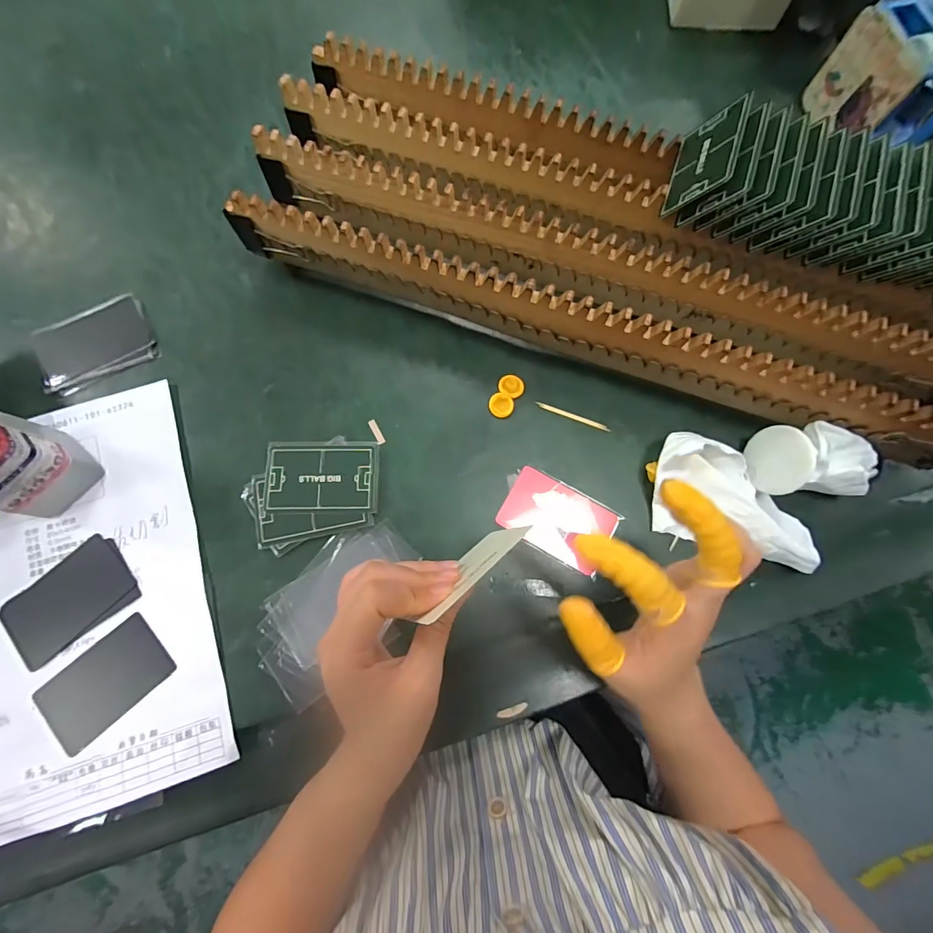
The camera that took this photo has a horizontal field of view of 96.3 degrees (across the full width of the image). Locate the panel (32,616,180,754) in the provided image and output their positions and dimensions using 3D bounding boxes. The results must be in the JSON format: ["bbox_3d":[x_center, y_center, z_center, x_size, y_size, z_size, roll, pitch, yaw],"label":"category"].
[{"bbox_3d":[-0.259,0.155,0.301,0.084,0.004,0.054,-40,81,-10],"label":"panel"}]

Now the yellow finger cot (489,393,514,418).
[{"bbox_3d":[0.029,-0.051,0.352,0.021,0.006,0.020,0,77,-2],"label":"yellow finger cot"}]

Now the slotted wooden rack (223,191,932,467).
[{"bbox_3d":[0.095,-0.117,0.330,0.552,0.082,0.064,20,77,3],"label":"slotted wooden rack"}]

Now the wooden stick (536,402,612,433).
[{"bbox_3d":[0.091,-0.043,0.352,0.064,0.004,0.005,21,77,3],"label":"wooden stick"}]

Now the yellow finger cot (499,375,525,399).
[{"bbox_3d":[0.039,-0.069,0.357,0.021,0.006,0.021,0,77,-2],"label":"yellow finger cot"}]

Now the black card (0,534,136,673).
[{"bbox_3d":[-0.298,0.099,0.311,0.088,0.004,0.053,-43,81,-11],"label":"black card"}]

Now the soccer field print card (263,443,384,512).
[{"bbox_3d":[-0.114,0.008,0.333,0.087,0.006,0.057,-1,79,-1],"label":"soccer field print card"}]

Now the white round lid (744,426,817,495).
[{"bbox_3d":[0.241,-0.006,0.322,0.005,0.049,0.052,6,80,-19],"label":"white round lid"}]

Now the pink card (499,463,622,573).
[{"bbox_3d":[0.071,0.041,0.330,0.082,0.004,0.054,28,75,12],"label":"pink card"}]

